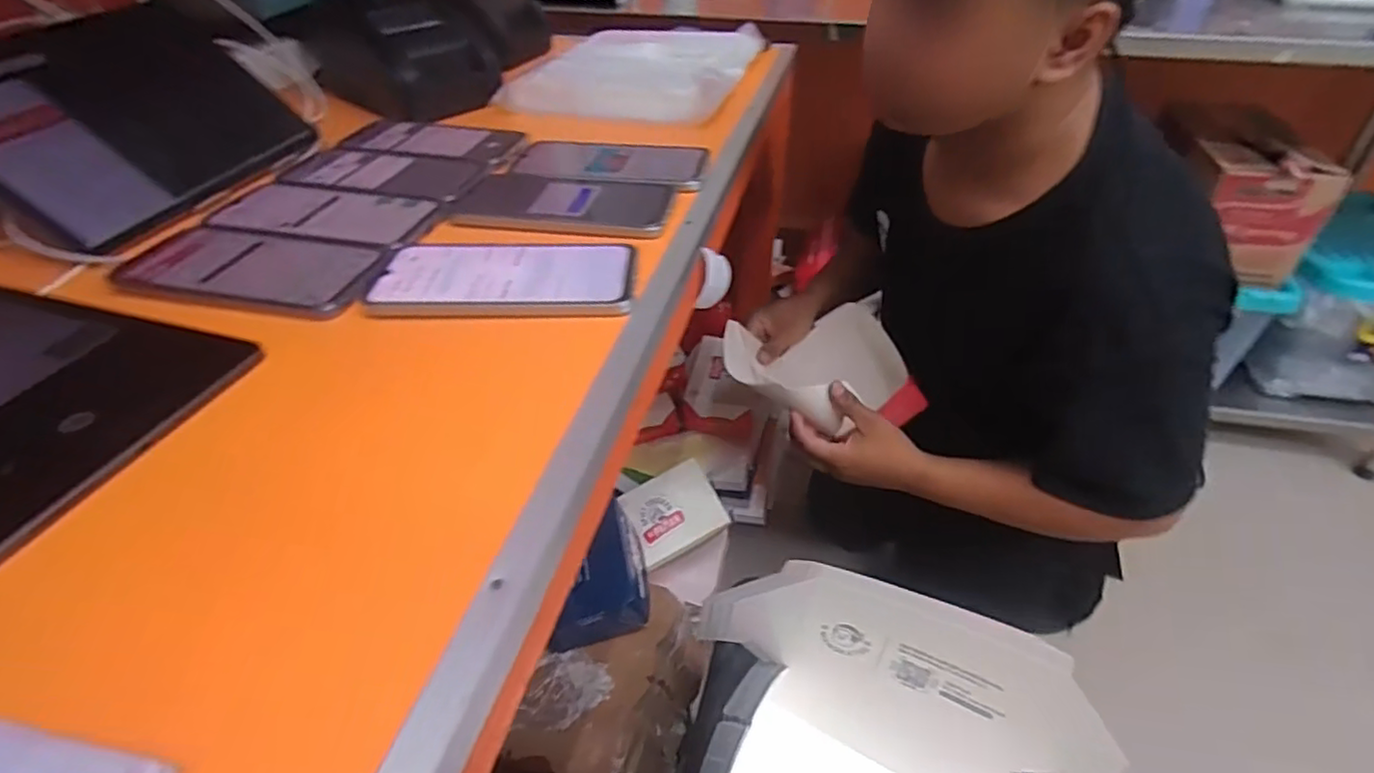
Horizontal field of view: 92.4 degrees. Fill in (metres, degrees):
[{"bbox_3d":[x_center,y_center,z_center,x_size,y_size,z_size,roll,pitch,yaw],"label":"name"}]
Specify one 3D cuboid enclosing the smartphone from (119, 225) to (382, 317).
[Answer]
[{"bbox_3d":[-0.297,-0.079,0.446,0.177,0.008,0.090,7,40,9],"label":"smartphone"}]

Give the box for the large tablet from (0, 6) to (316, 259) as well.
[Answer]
[{"bbox_3d":[-0.443,-0.218,0.532,0.174,0.017,0.258,38,37,-21],"label":"large tablet"}]

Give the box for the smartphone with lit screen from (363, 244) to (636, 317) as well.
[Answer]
[{"bbox_3d":[-0.119,-0.073,0.433,0.165,0.005,0.080,-2,40,-1],"label":"smartphone with lit screen"}]

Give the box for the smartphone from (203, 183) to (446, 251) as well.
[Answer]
[{"bbox_3d":[-0.277,-0.134,0.507,0.168,0.004,0.083,8,40,10],"label":"smartphone"}]

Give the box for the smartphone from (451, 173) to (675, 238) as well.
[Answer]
[{"bbox_3d":[-0.097,-0.146,0.522,0.169,0.006,0.094,7,40,9],"label":"smartphone"}]

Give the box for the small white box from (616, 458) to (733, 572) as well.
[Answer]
[{"bbox_3d":[-0.018,0.180,0.946,0.134,0.020,0.114,-24,77,-21],"label":"small white box"}]

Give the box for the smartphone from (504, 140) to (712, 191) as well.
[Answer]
[{"bbox_3d":[-0.067,-0.201,0.588,0.171,0.005,0.085,9,41,11],"label":"smartphone"}]

